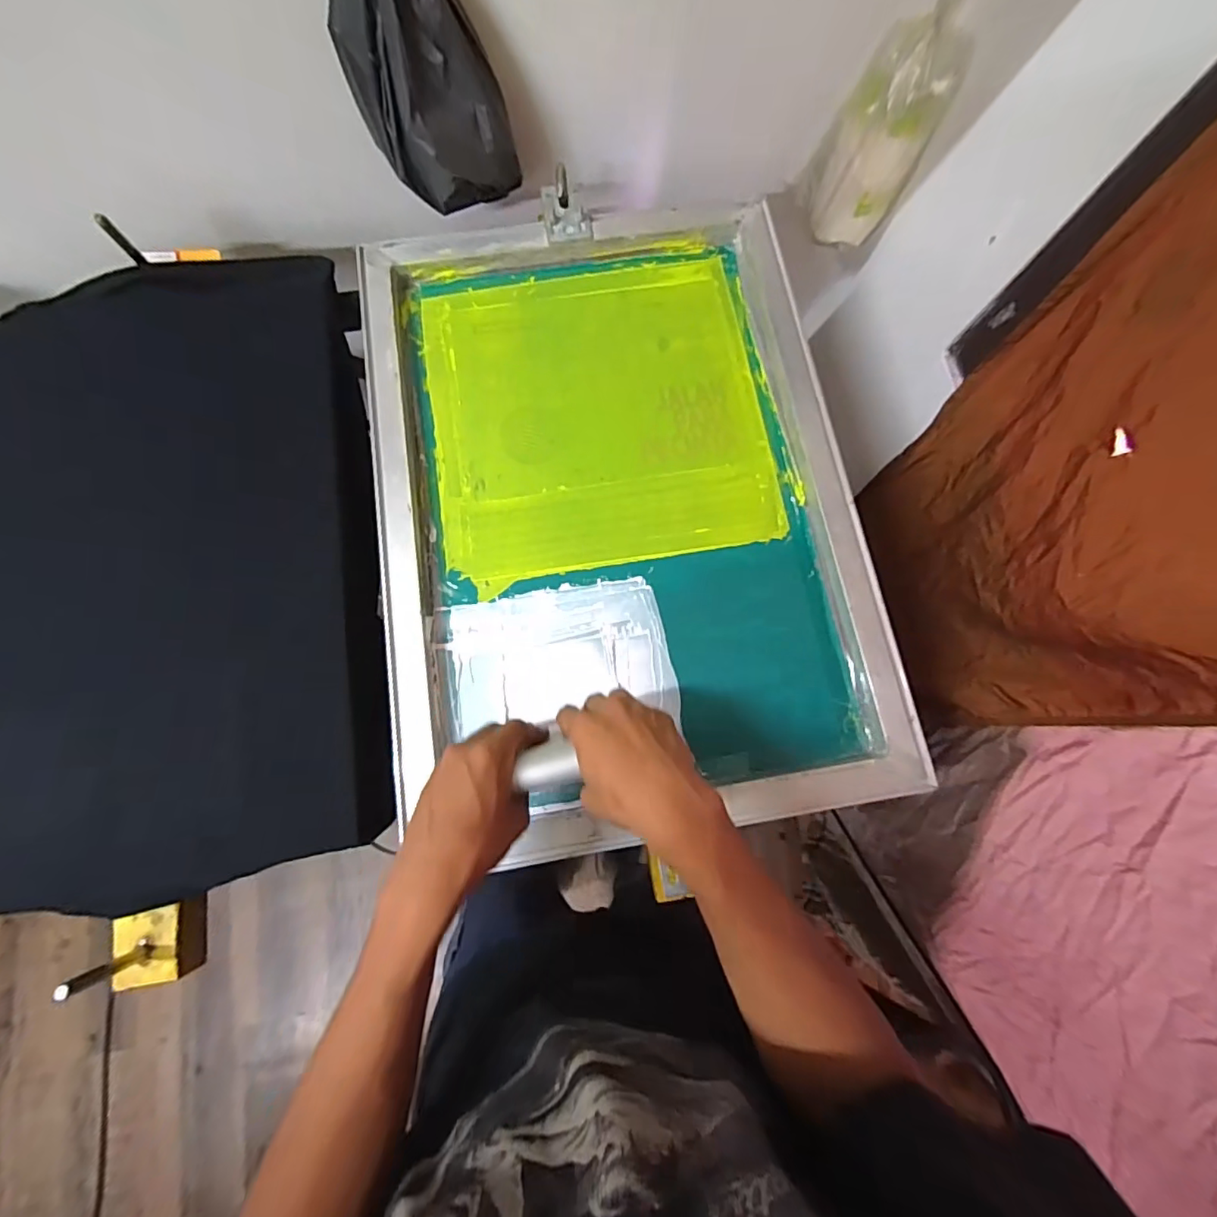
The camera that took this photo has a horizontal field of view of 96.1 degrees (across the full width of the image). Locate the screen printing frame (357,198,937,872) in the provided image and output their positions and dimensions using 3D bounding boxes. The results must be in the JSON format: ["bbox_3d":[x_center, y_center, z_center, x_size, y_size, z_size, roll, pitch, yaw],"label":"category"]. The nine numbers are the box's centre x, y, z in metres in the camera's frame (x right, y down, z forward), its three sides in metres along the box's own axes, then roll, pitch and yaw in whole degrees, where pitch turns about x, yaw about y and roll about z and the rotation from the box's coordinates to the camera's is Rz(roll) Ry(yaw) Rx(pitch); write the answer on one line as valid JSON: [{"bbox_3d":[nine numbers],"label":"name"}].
[{"bbox_3d":[0.008,-0.121,0.559,0.465,0.036,0.651,-9,77,-2],"label":"screen printing frame"}]

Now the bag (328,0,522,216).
[{"bbox_3d":[-0.177,-0.504,0.539,0.146,0.225,0.090,-14,79,-5],"label":"bag"}]

